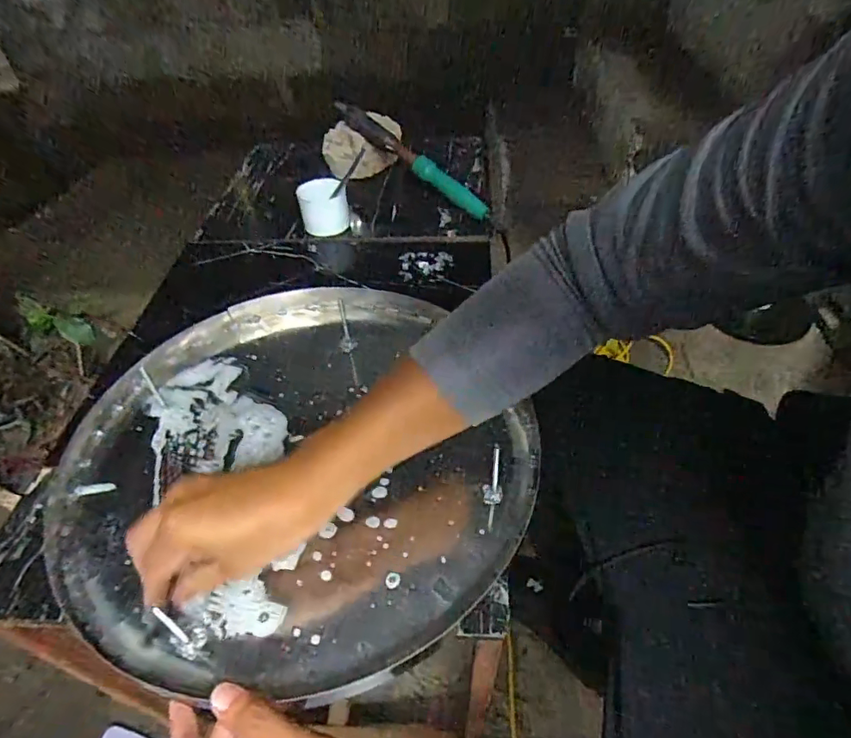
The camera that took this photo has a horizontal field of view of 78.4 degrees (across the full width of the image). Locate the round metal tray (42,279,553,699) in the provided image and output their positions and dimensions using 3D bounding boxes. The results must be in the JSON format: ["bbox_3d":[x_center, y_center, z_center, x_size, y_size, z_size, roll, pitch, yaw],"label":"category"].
[{"bbox_3d":[-0.117,0.070,0.462,0.379,0.038,0.388,1,45,-1],"label":"round metal tray"}]

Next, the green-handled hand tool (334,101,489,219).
[{"bbox_3d":[-0.024,-0.304,0.748,0.295,0.035,0.033,43,56,17],"label":"green-handled hand tool"}]

